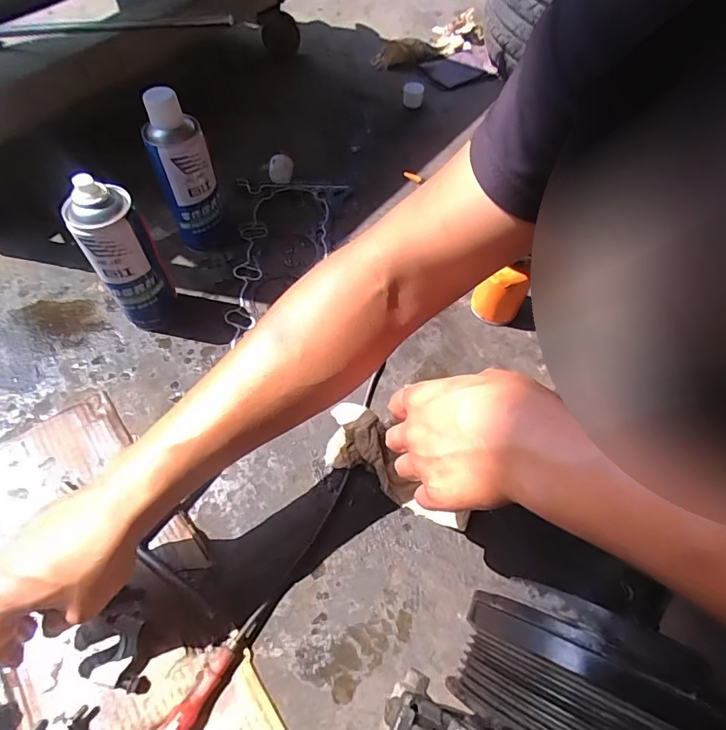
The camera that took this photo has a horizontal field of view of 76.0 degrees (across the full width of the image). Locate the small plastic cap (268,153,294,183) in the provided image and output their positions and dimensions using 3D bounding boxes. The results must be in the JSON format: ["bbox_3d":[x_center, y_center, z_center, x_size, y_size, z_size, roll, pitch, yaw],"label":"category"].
[{"bbox_3d":[-0.123,-0.293,0.699,0.036,0.033,0.033,-6,58,-5],"label":"small plastic cap"}]

